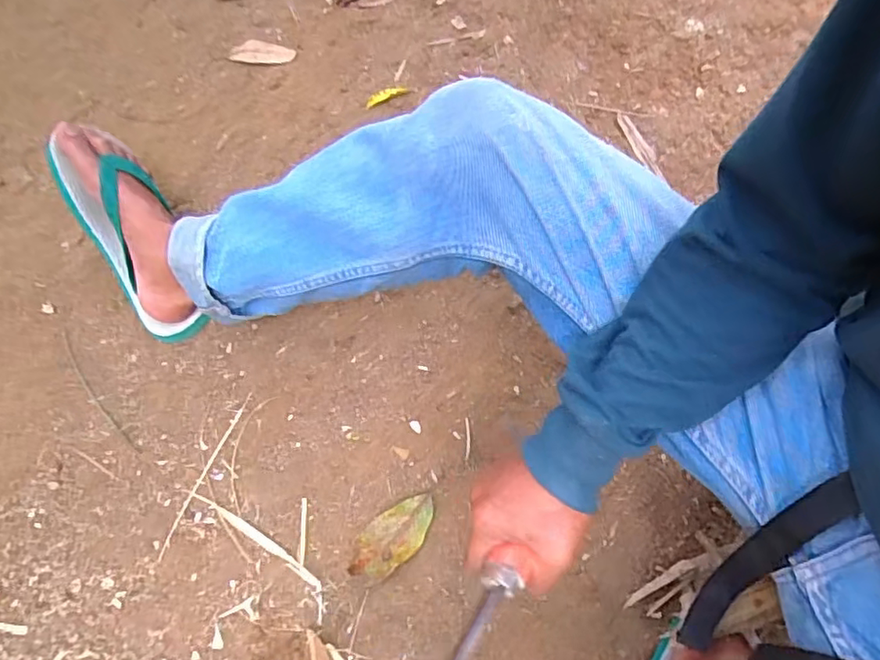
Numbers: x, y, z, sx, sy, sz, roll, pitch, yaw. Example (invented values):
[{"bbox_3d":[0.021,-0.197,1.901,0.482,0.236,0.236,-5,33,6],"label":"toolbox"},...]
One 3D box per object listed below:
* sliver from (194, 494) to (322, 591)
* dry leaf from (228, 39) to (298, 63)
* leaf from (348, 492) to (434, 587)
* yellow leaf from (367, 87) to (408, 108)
[{"bbox_3d":[-0.187,0.212,0.589,0.164,0.011,0.012,30,69,15],"label":"sliver"},{"bbox_3d":[-0.282,-0.441,0.910,0.100,0.010,0.045,13,65,8],"label":"dry leaf"},{"bbox_3d":[-0.047,0.211,0.588,0.101,0.014,0.050,-37,69,-15],"label":"leaf"},{"bbox_3d":[-0.079,-0.348,0.849,0.064,0.018,0.016,-31,67,-12],"label":"yellow leaf"}]

